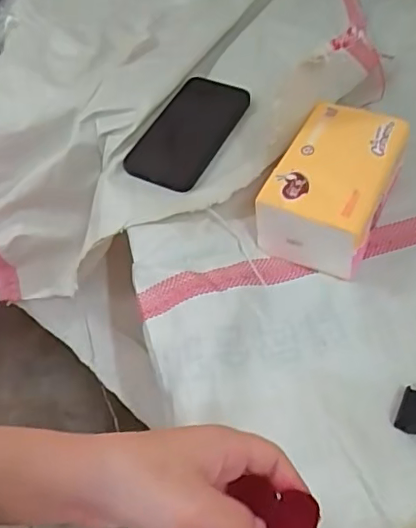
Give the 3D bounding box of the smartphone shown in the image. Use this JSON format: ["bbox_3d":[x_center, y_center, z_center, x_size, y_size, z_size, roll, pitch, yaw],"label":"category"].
[{"bbox_3d":[-0.020,-0.149,0.620,0.080,0.011,0.167,19,56,18],"label":"smartphone"}]

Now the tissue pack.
[{"bbox_3d":[0.114,-0.071,0.512,0.092,0.071,0.139,21,56,19],"label":"tissue pack"}]

